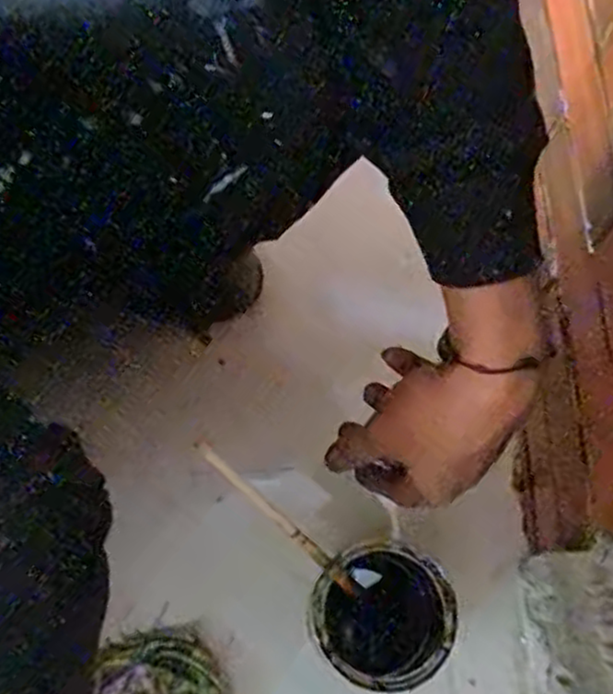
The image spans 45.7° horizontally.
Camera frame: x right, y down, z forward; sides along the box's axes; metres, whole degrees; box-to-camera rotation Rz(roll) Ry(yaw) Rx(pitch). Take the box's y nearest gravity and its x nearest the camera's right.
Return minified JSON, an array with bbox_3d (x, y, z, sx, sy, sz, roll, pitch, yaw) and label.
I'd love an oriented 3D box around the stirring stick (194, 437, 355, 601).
[{"bbox_3d":[-0.014,0.112,0.460,0.013,0.180,0.010,15,61,48],"label":"stirring stick"}]

